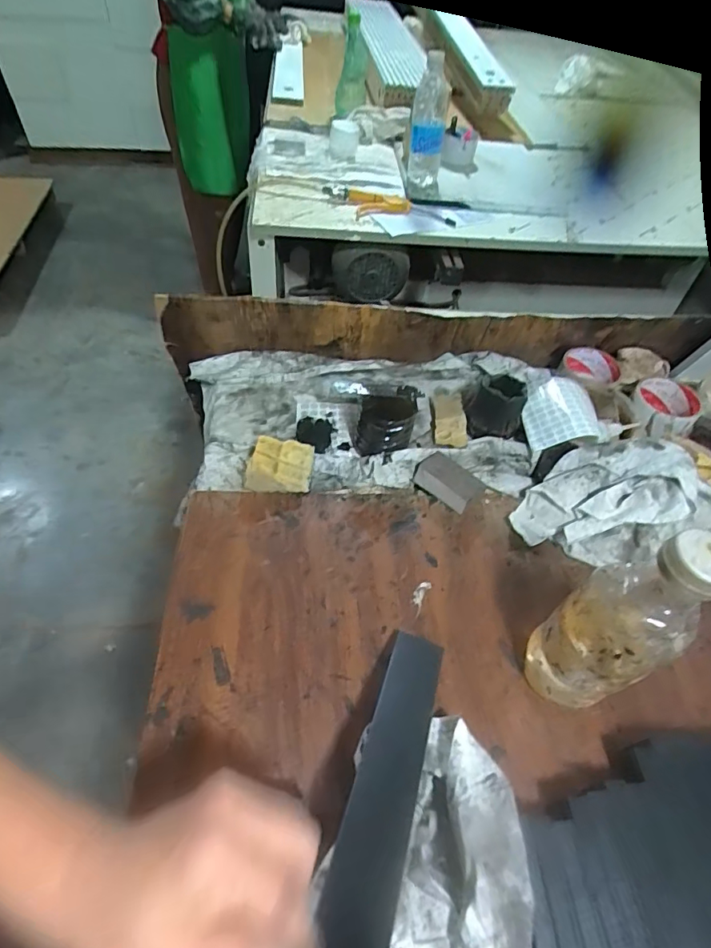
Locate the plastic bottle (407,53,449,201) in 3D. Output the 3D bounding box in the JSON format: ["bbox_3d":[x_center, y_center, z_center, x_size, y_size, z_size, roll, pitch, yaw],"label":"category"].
[{"bbox_3d":[0.132,-0.619,0.928,0.064,0.221,0.077,10,52,3],"label":"plastic bottle"}]

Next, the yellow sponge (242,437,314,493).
[{"bbox_3d":[-0.082,-0.009,0.565,0.067,0.039,0.058,5,52,-1],"label":"yellow sponge"}]

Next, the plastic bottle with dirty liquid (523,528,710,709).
[{"bbox_3d":[0.186,0.116,0.377,0.063,0.213,0.072,-27,59,-24],"label":"plastic bottle with dirty liquid"}]

